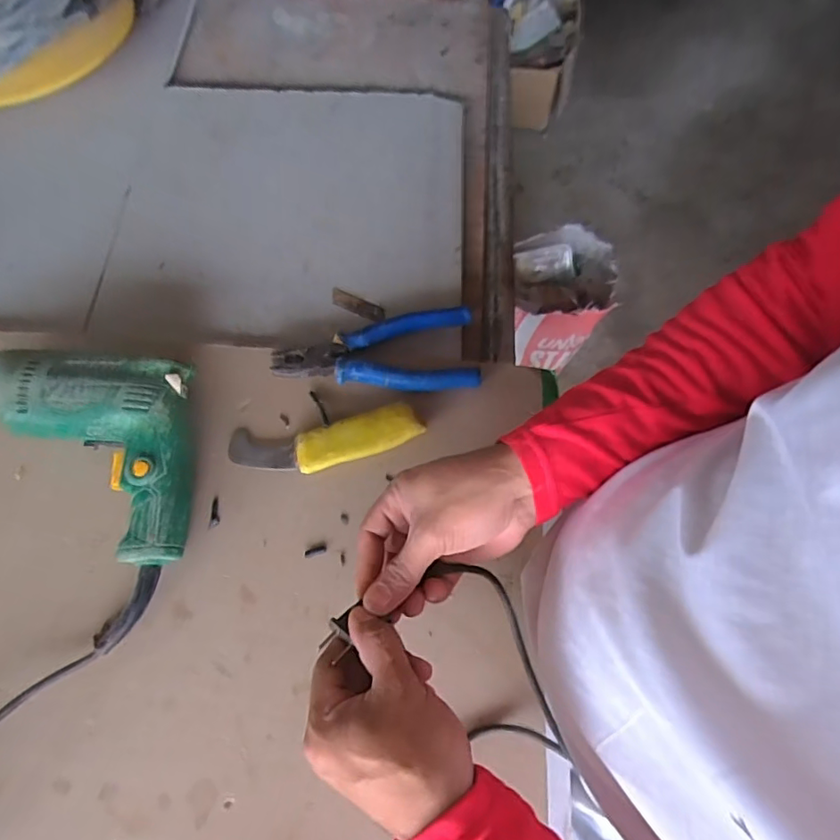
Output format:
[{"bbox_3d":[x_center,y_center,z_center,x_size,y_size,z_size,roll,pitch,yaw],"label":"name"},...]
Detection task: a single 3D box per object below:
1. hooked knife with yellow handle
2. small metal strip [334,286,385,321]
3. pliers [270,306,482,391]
[{"bbox_3d":[-0.081,0.016,0.468,0.163,0.022,0.049,-8,68,-6],"label":"hooked knife with yellow handle"},{"bbox_3d":[-0.064,-0.117,0.551,0.060,0.006,0.020,24,68,7],"label":"small metal strip"},{"bbox_3d":[-0.041,-0.065,0.501,0.181,0.022,0.083,-1,67,-3],"label":"pliers"}]

